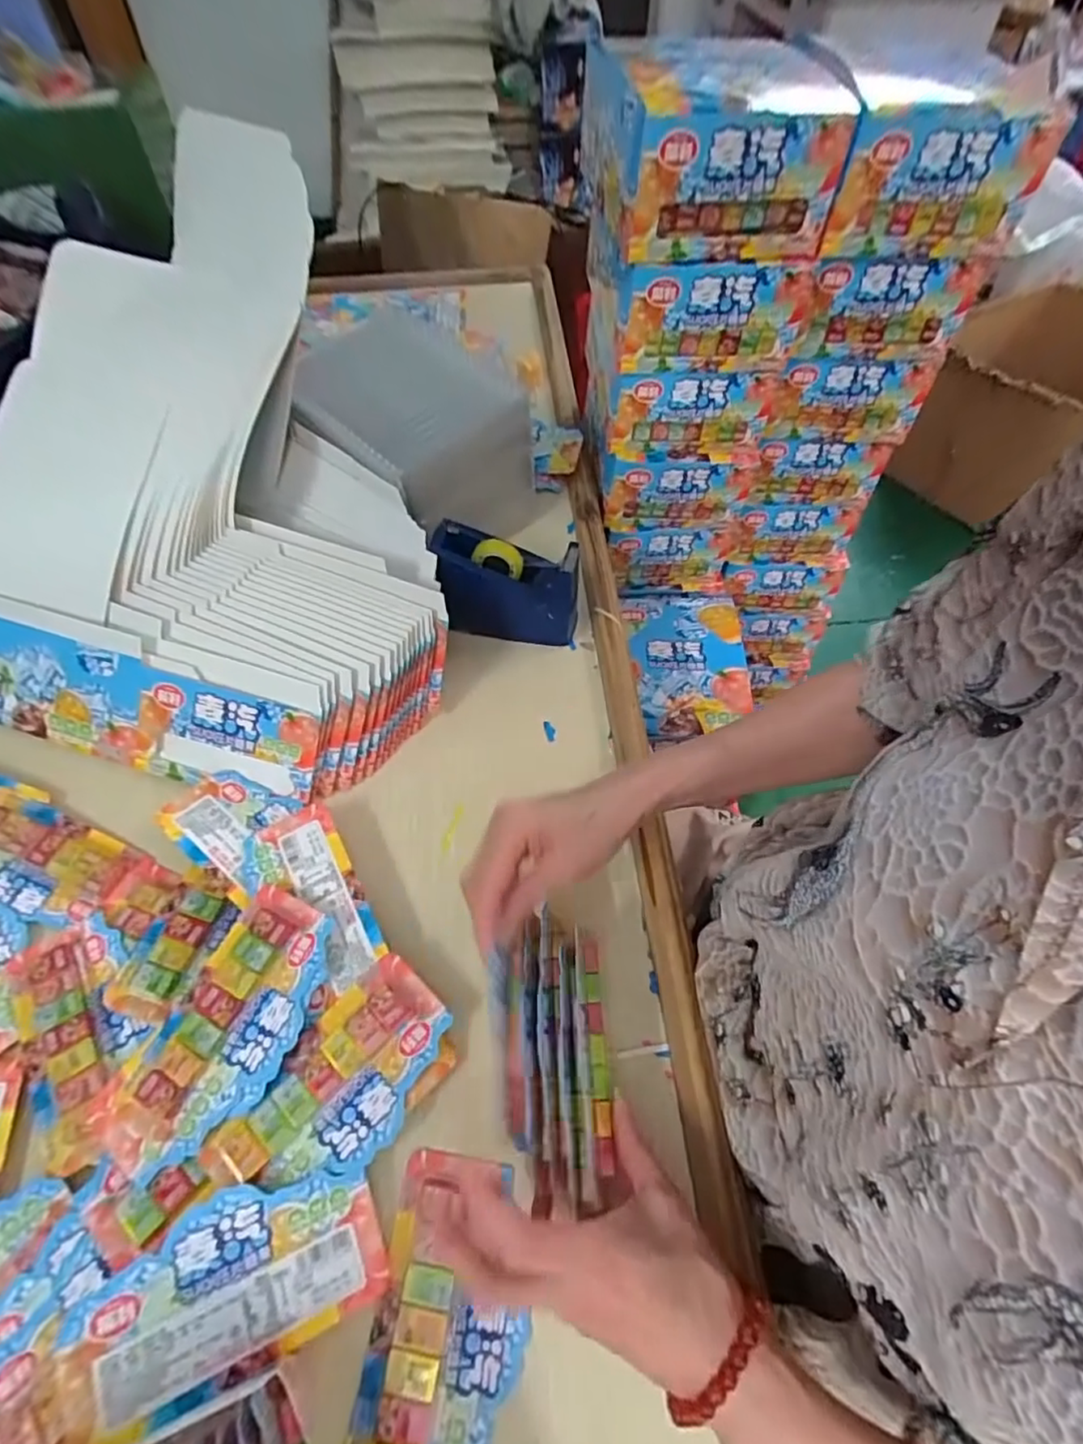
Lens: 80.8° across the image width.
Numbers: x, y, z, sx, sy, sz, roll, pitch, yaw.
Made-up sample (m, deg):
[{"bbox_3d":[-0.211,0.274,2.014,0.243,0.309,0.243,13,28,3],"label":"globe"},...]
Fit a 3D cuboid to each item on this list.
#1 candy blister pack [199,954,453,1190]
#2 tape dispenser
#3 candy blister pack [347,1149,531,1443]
[{"bbox_3d":[-0.117,0.211,0.372,0.074,0.009,0.138,31,61,18],"label":"candy blister pack"},{"bbox_3d":[-0.032,-0.115,0.561,0.127,0.084,0.067,9,56,5],"label":"tape dispenser"},{"bbox_3d":[-0.049,0.314,0.330,0.079,0.006,0.144,7,56,4],"label":"candy blister pack"}]

